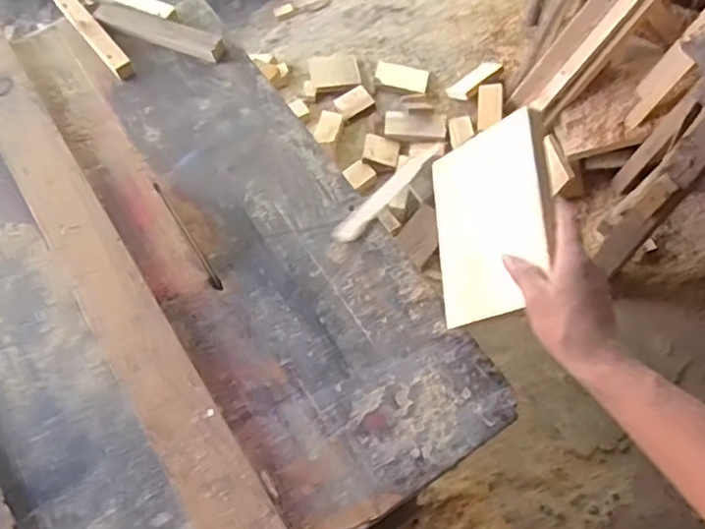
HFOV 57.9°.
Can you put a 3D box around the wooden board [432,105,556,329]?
[{"bbox_3d":[0.138,-0.044,0.643,0.014,0.144,0.196,12,68,-35],"label":"wooden board"}]

